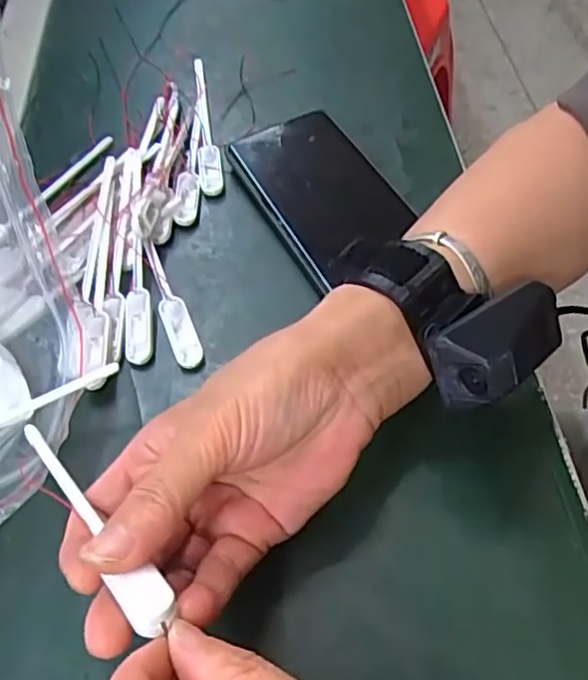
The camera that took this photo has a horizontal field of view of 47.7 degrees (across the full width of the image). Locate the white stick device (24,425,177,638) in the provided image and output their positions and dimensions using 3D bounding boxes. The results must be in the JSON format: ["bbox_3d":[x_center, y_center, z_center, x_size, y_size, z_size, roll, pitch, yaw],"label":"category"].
[{"bbox_3d":[-0.083,0.065,0.260,0.015,0.005,0.141,-38,36,-20],"label":"white stick device"}]

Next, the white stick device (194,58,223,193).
[{"bbox_3d":[-0.061,-0.154,0.466,0.016,0.006,0.141,-8,55,-1],"label":"white stick device"}]

